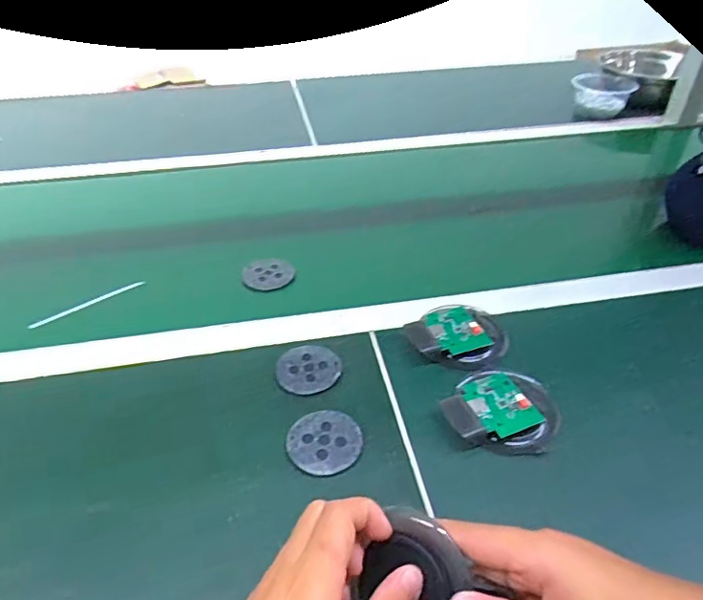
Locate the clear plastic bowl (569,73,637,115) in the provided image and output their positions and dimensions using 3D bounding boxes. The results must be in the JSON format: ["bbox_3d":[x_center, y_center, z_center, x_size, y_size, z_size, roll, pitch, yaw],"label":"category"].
[{"bbox_3d":[0.444,-0.366,0.949,0.105,0.062,0.094,13,41,15],"label":"clear plastic bowl"}]

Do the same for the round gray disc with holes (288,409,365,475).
[{"bbox_3d":[-0.023,0.120,0.452,0.061,0.006,0.061,0,39,0],"label":"round gray disc with holes"}]

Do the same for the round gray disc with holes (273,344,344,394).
[{"bbox_3d":[-0.041,0.066,0.515,0.061,0.008,0.057,0,39,0],"label":"round gray disc with holes"}]

